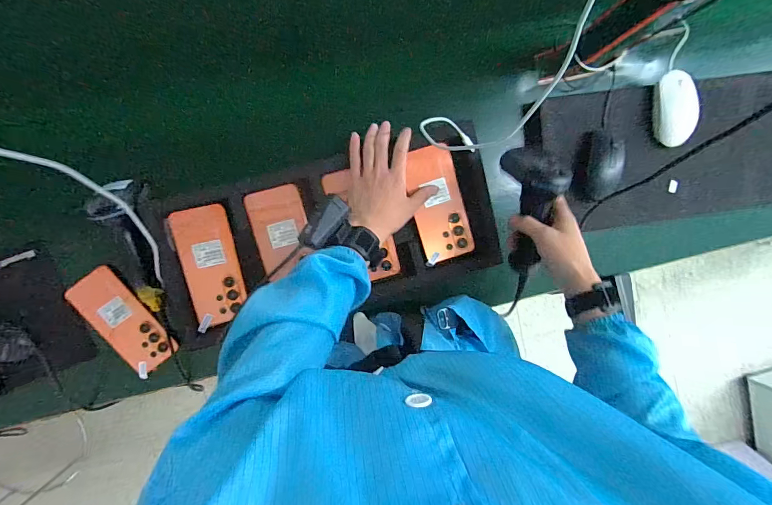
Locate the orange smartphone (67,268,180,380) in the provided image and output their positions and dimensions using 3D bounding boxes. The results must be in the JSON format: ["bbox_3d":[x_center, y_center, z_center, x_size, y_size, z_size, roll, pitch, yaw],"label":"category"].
[{"bbox_3d":[-0.393,0.104,0.559,0.084,0.016,0.168,-35,98,-1],"label":"orange smartphone"}]

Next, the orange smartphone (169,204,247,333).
[{"bbox_3d":[-0.250,0.020,0.529,0.074,0.006,0.170,-11,96,-5],"label":"orange smartphone"}]

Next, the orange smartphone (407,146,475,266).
[{"bbox_3d":[0.081,-0.072,0.556,0.078,0.010,0.167,-12,95,-4],"label":"orange smartphone"}]

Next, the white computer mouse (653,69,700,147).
[{"bbox_3d":[0.446,-0.221,0.574,0.049,0.050,0.112,-4,96,-5],"label":"white computer mouse"}]

